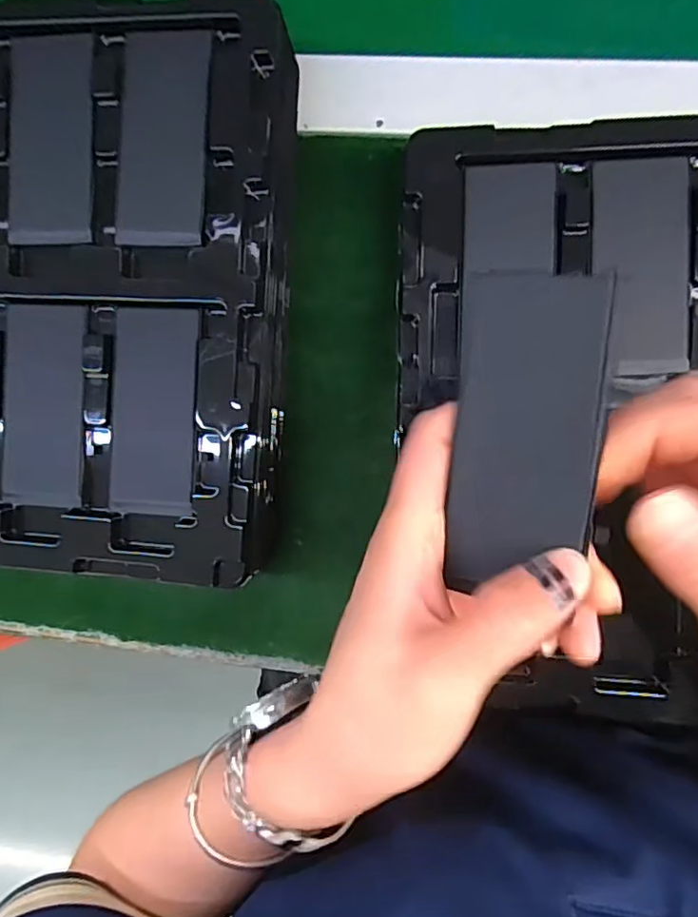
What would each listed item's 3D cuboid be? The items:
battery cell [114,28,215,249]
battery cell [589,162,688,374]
[{"bbox_3d":[-0.087,-0.151,0.278,0.043,0.006,0.099,5,93,7],"label":"battery cell"},{"bbox_3d":[0.135,-0.088,0.269,0.042,0.004,0.098,-1,93,8],"label":"battery cell"}]

